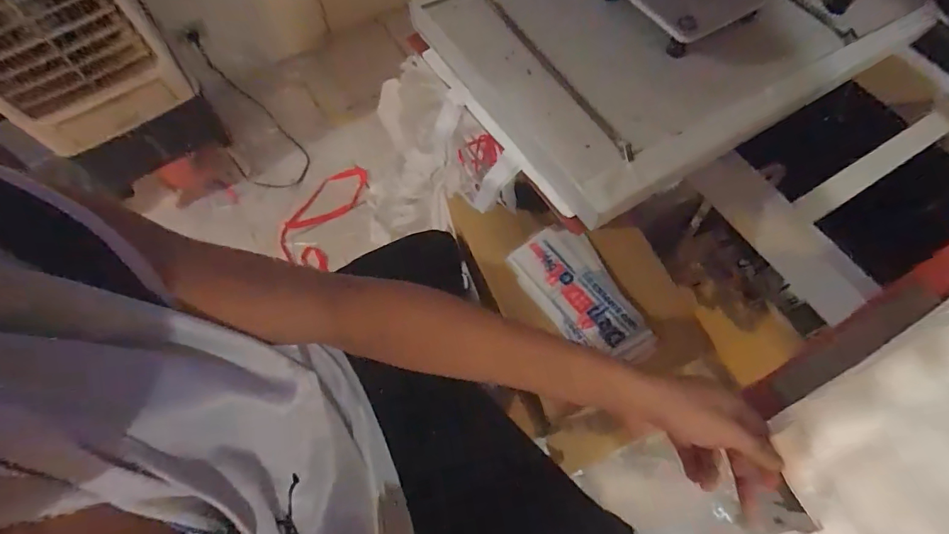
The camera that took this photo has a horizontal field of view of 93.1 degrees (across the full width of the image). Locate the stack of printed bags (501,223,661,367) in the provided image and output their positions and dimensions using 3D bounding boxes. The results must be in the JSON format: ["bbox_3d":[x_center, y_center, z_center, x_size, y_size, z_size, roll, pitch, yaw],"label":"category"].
[{"bbox_3d":[0.188,0.060,0.811,0.143,0.028,0.276,-34,76,13],"label":"stack of printed bags"}]

